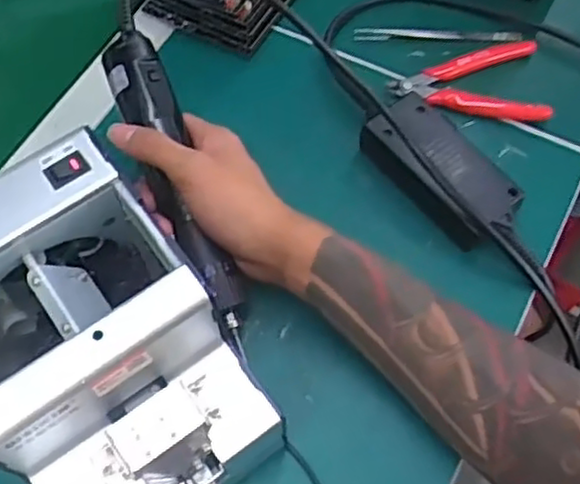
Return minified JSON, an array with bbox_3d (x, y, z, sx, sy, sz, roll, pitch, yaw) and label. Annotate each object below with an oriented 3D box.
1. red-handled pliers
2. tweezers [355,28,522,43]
[{"bbox_3d":[0.139,-0.124,0.558,0.114,0.020,0.074,-4,64,0],"label":"red-handled pliers"},{"bbox_3d":[0.120,-0.168,0.584,0.132,0.010,0.015,3,64,3],"label":"tweezers"}]

